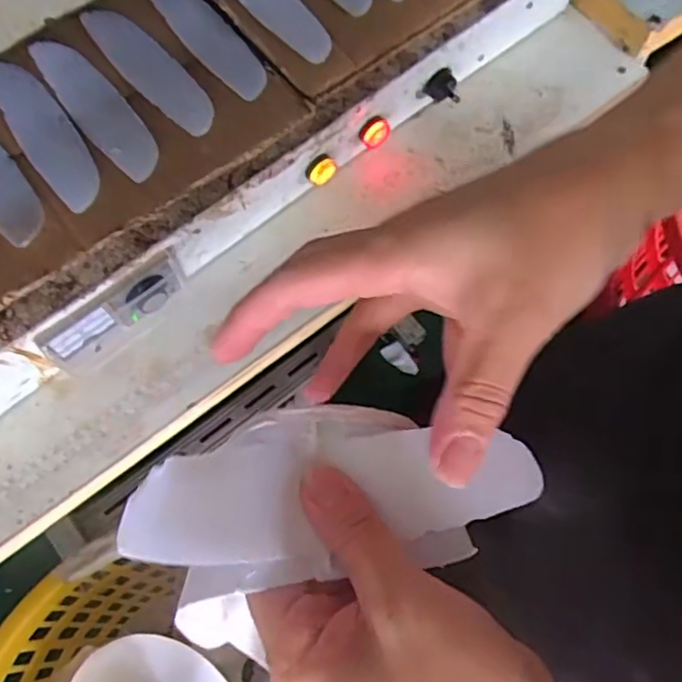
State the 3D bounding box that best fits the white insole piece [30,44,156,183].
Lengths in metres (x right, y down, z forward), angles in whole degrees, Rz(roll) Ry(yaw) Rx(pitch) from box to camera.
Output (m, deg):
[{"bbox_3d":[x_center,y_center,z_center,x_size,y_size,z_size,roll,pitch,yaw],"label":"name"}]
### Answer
[{"bbox_3d":[-0.203,-0.195,0.525,0.045,0.005,0.154,-34,80,-19],"label":"white insole piece"}]

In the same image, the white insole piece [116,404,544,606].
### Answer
[{"bbox_3d":[0.000,0.052,0.227,0.143,0.025,0.060,-1,69,-18],"label":"white insole piece"}]

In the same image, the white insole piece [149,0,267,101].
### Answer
[{"bbox_3d":[-0.120,-0.272,0.559,0.045,0.005,0.153,-40,78,-13],"label":"white insole piece"}]

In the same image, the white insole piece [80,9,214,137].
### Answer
[{"bbox_3d":[-0.165,-0.234,0.542,0.154,0.005,0.046,44,75,9],"label":"white insole piece"}]

